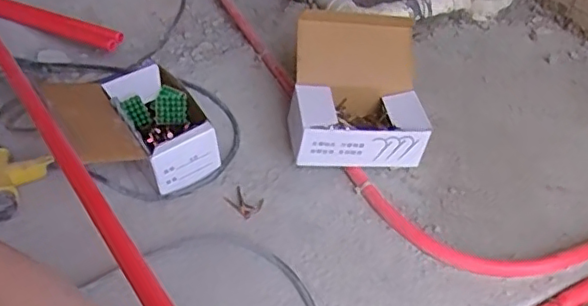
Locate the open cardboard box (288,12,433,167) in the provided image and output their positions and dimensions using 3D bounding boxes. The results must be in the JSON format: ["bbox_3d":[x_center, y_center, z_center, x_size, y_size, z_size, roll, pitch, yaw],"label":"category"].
[{"bbox_3d":[0.089,-0.085,0.850,0.194,0.173,0.160,-8,45,-6],"label":"open cardboard box"}]

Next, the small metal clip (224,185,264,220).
[{"bbox_3d":[-0.069,0.069,0.828,0.052,0.012,0.036,31,54,30],"label":"small metal clip"}]

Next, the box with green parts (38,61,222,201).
[{"bbox_3d":[-0.224,-0.025,0.838,0.188,0.139,0.193,-23,48,-19],"label":"box with green parts"}]

